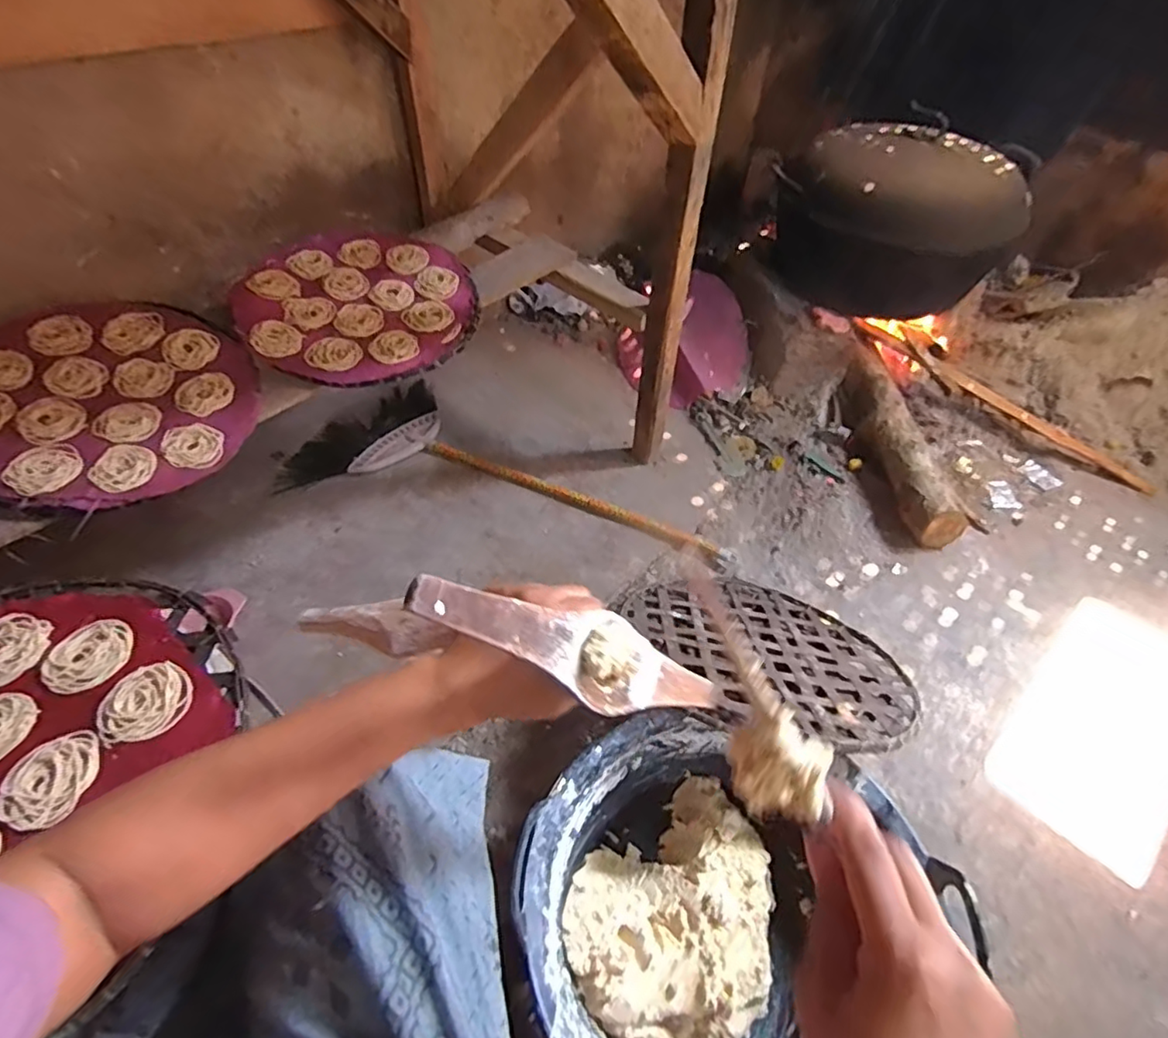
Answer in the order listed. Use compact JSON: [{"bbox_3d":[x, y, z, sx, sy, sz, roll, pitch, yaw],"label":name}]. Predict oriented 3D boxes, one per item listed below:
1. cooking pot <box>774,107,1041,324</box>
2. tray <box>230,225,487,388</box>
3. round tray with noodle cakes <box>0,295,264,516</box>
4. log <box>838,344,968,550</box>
[{"bbox_3d":[0.689,-0.670,1.341,0.475,0.293,0.474,27,54,20],"label":"cooking pot"},{"bbox_3d":[-0.348,-0.351,0.959,0.337,0.067,0.358,1,50,-1],"label":"tray"},{"bbox_3d":[-0.619,-0.162,0.785,0.344,0.019,0.353,7,57,-12],"label":"round tray with noodle cakes"},{"bbox_3d":[0.634,-0.161,1.251,0.082,0.098,0.491,-2,50,-3],"label":"log"}]

